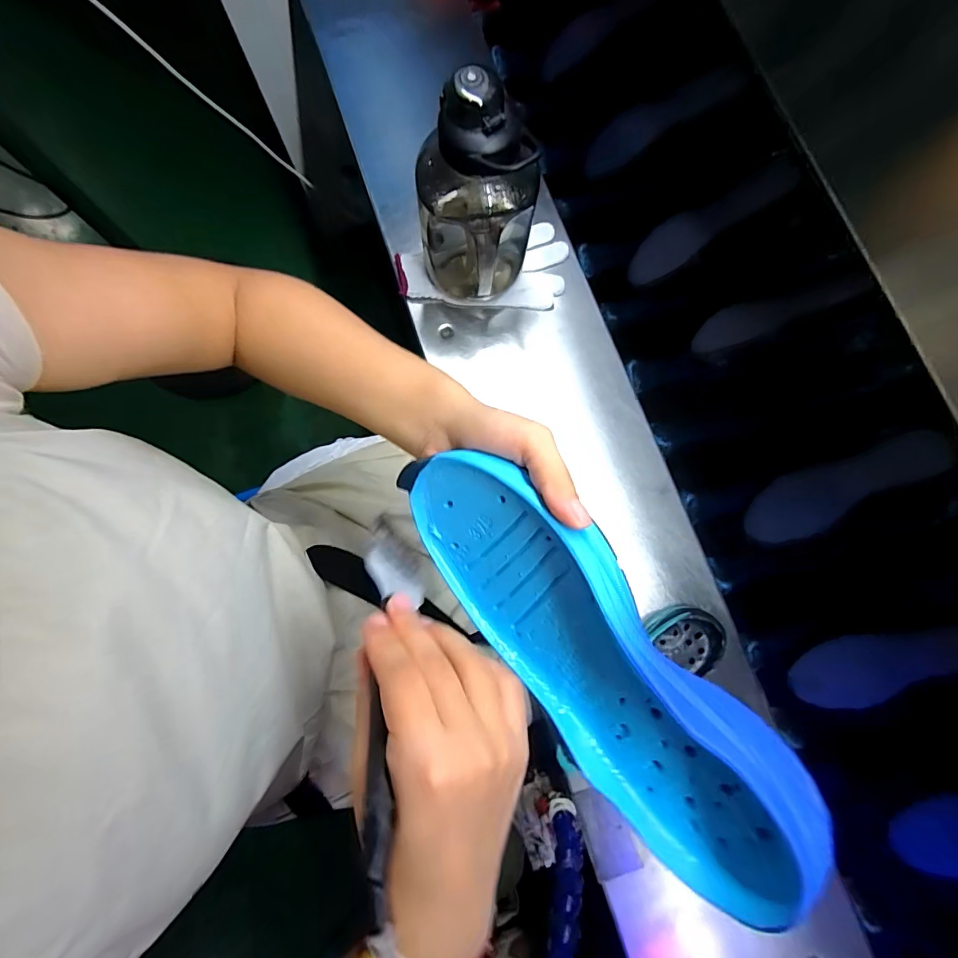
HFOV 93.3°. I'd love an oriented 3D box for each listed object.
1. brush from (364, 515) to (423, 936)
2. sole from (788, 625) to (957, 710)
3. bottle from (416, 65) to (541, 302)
[{"bbox_3d":[-0.041,0.086,0.211,0.026,0.028,0.170,-8,38,-3],"label":"brush"},{"bbox_3d":[0.479,0.204,0.504,0.233,0.025,0.072,-22,80,18],"label":"sole"},{"bbox_3d":[-0.005,-0.287,0.491,0.120,0.225,0.111,-6,81,-1],"label":"bottle"}]

